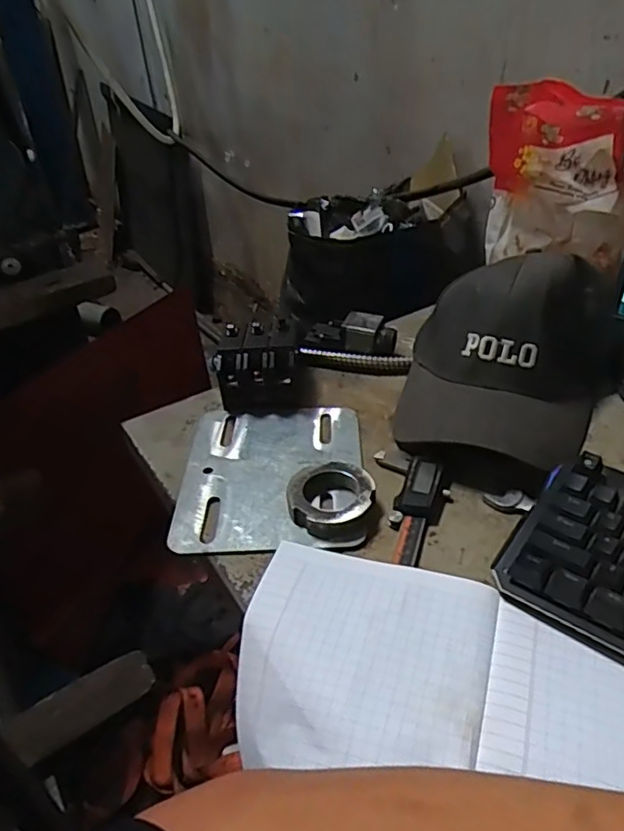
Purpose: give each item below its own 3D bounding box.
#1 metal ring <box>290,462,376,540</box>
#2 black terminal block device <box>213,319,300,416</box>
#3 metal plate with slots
[{"bbox_3d":[0.016,0.063,0.449,0.064,0.019,0.070,-5,37,4],"label":"metal ring"},{"bbox_3d":[-0.050,-0.049,0.575,0.081,0.068,0.067,-1,37,9],"label":"black terminal block device"},{"bbox_3d":[-0.033,0.048,0.495,0.147,0.008,0.176,-1,35,2],"label":"metal plate with slots"}]

